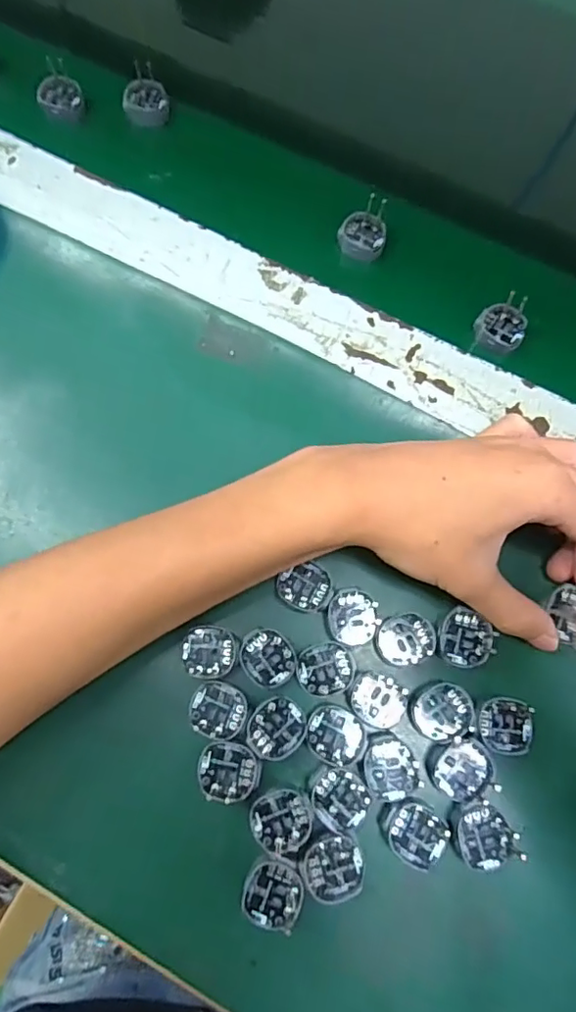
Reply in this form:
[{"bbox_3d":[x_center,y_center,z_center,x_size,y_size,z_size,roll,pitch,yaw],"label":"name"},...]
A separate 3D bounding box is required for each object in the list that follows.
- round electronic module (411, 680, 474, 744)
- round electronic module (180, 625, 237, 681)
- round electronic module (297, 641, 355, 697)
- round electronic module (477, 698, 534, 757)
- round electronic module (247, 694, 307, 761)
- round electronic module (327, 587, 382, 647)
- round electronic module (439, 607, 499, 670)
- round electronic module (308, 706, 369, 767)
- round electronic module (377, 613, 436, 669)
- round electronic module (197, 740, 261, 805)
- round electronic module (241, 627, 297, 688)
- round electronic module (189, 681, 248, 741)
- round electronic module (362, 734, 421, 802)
[{"bbox_3d":[0.075,0.099,0.266,0.029,0.004,0.026,13,74,3],"label":"round electronic module"},{"bbox_3d":[-0.039,0.071,0.269,0.026,0.004,0.025,0,74,-1],"label":"round electronic module"},{"bbox_3d":[0.018,0.079,0.269,0.027,0.004,0.025,0,74,-1],"label":"round electronic module"},{"bbox_3d":[0.103,0.104,0.263,0.024,0.005,0.024,0,74,-1],"label":"round electronic module"},{"bbox_3d":[-0.005,0.104,0.261,0.025,0.004,0.028,38,77,9],"label":"round electronic module"},{"bbox_3d":[0.032,0.055,0.275,0.026,0.004,0.026,0,74,-1],"label":"round electronic module"},{"bbox_3d":[0.087,0.065,0.272,0.024,0.008,0.026,0,74,-1],"label":"round electronic module"},{"bbox_3d":[0.023,0.107,0.261,0.027,0.004,0.024,25,75,6],"label":"round electronic module"},{"bbox_3d":[0.058,0.066,0.275,0.028,0.004,0.026,6,74,1],"label":"round electronic module"},{"bbox_3d":[-0.027,0.122,0.255,0.028,0.004,0.024,11,74,2],"label":"round electronic module"},{"bbox_3d":[-0.009,0.073,0.269,0.024,0.004,0.027,-32,77,-9],"label":"round electronic module"},{"bbox_3d":[-0.033,0.097,0.263,0.026,0.004,0.024,0,74,-1],"label":"round electronic module"},{"bbox_3d":[0.047,0.122,0.260,0.025,0.006,0.028,-31,77,-9],"label":"round electronic module"}]

